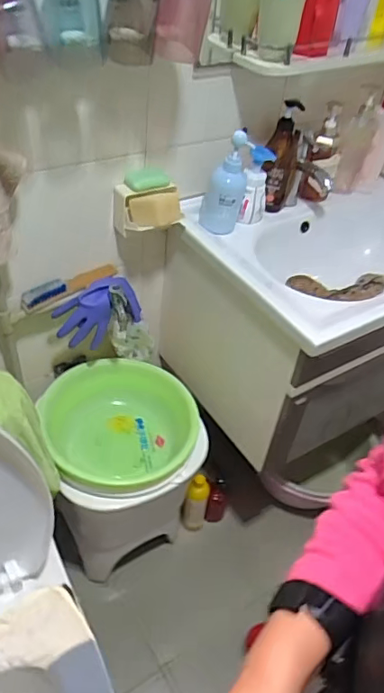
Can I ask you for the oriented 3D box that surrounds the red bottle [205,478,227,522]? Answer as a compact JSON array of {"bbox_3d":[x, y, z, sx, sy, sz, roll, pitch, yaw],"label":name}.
[{"bbox_3d":[0.069,0.439,1.478,0.054,0.164,0.044,15,44,8],"label":"red bottle"}]

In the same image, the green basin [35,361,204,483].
[{"bbox_3d":[-0.147,0.184,1.189,0.342,0.142,0.312,4,43,-3],"label":"green basin"}]

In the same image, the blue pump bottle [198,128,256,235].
[{"bbox_3d":[0.071,-0.334,1.085,0.067,0.210,0.082,30,48,22],"label":"blue pump bottle"}]

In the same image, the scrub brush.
[{"bbox_3d":[-0.255,-0.129,1.102,0.216,0.040,0.059,-32,55,-34],"label":"scrub brush"}]

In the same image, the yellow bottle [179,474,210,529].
[{"bbox_3d":[0.008,0.433,1.438,0.066,0.225,0.052,11,43,5],"label":"yellow bottle"}]

